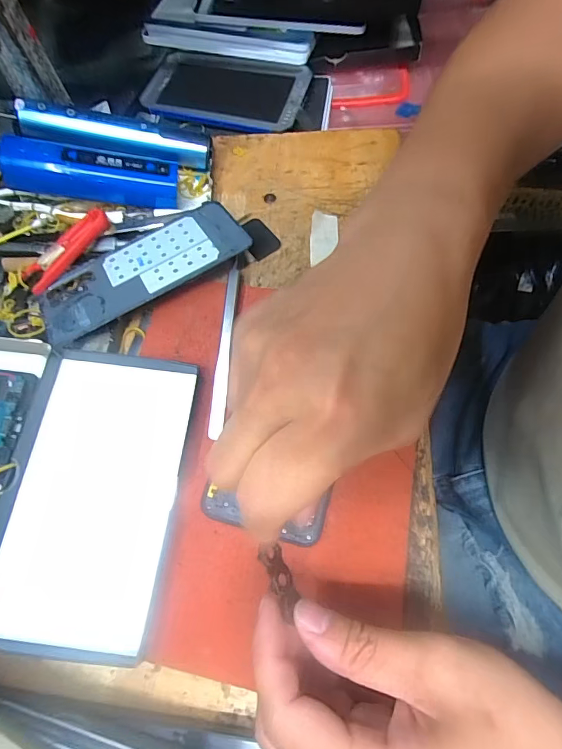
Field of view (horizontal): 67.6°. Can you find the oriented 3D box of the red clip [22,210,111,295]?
[{"bbox_3d":[-0.170,-0.100,0.327,0.023,0.018,0.078,35,72,18],"label":"red clip"}]

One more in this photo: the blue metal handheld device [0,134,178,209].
[{"bbox_3d":[-0.152,-0.162,0.342,0.129,0.035,0.026,2,64,-16],"label":"blue metal handheld device"}]

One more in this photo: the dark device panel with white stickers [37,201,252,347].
[{"bbox_3d":[-0.107,-0.083,0.321,0.157,0.005,0.083,-34,58,-11],"label":"dark device panel with white stickers"}]

